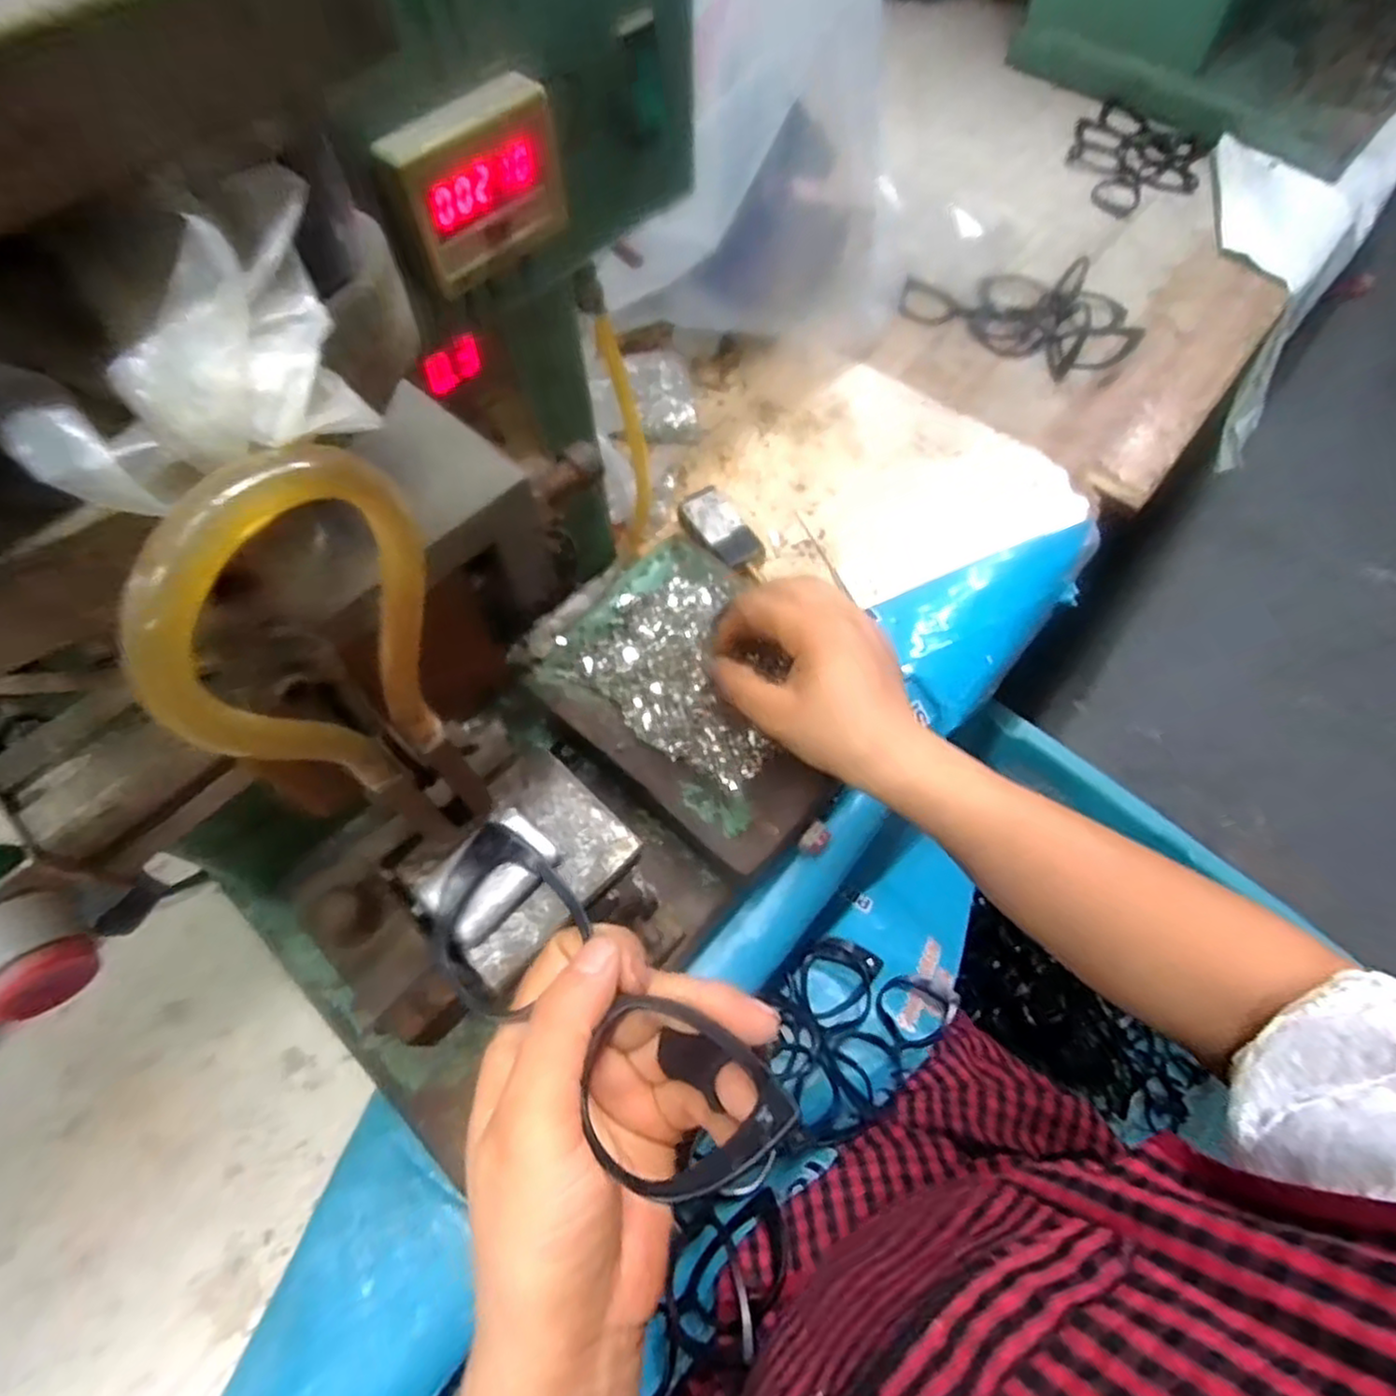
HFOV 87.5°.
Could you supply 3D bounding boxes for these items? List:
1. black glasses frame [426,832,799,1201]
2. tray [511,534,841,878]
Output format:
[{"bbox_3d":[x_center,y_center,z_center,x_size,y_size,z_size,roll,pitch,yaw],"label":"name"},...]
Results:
[{"bbox_3d":[-0.039,0.101,0.240,0.149,0.016,0.052,33,66,32],"label":"black glasses frame"},{"bbox_3d":[0.002,-0.006,0.461,0.149,0.018,0.202,-41,70,-19],"label":"tray"}]

